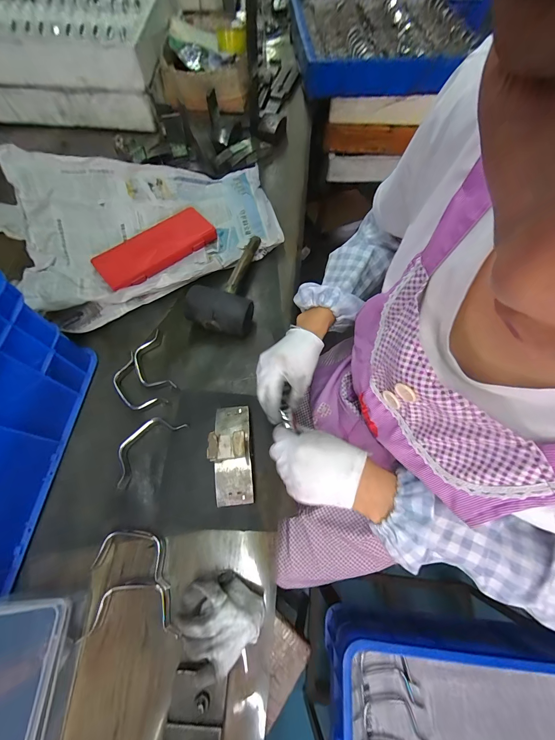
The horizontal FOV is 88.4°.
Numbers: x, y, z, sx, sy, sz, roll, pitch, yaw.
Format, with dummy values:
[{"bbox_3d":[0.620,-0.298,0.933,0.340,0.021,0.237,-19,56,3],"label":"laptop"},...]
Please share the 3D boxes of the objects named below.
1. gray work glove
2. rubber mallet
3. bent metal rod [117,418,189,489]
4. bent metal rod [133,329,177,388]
[{"bbox_3d":[-0.072,0.303,0.347,0.091,0.063,0.083,0,65,0],"label":"gray work glove"},{"bbox_3d":[-0.092,-0.178,0.560,0.121,0.066,0.232,9,66,4],"label":"rubber mallet"},{"bbox_3d":[-0.208,0.117,0.453,0.055,0.026,0.128,42,72,17],"label":"bent metal rod"},{"bbox_3d":[-0.227,-0.015,0.512,0.055,0.022,0.127,-22,67,-10],"label":"bent metal rod"}]

